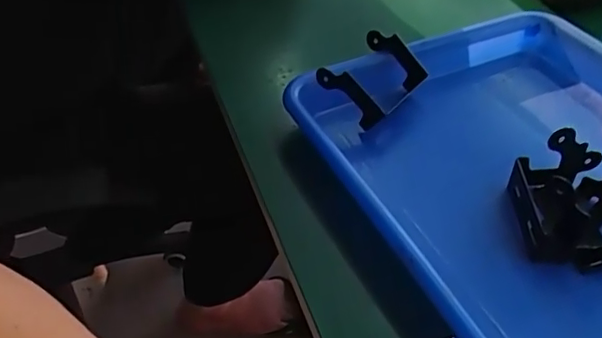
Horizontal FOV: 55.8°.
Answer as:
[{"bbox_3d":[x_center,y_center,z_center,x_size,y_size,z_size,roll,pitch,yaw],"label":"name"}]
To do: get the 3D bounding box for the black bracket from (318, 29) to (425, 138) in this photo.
[{"bbox_3d":[0.053,-0.061,0.403,0.054,0.044,0.070,34,57,26],"label":"black bracket"}]

